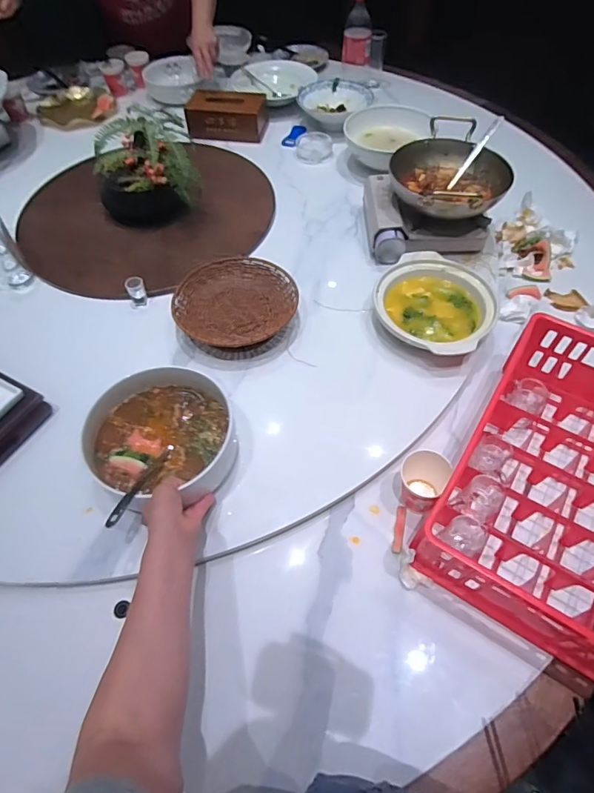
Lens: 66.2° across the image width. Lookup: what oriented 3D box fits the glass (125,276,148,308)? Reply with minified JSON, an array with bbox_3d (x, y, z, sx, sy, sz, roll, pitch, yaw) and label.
[{"bbox_3d":[-0.334,-0.217,0.955,0.035,0.059,0.034,-21,59,-13],"label":"glass"}]

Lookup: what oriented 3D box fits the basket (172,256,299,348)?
[{"bbox_3d":[-0.122,-0.179,0.924,0.232,0.062,0.228,11,60,6],"label":"basket"}]

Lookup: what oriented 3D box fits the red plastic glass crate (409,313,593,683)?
[{"bbox_3d":[0.426,0.122,0.685,0.323,0.147,0.470,29,62,18],"label":"red plastic glass crate"}]

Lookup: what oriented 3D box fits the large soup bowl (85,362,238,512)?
[{"bbox_3d":[-0.213,0.049,0.736,0.221,0.083,0.242,0,57,0],"label":"large soup bowl"}]

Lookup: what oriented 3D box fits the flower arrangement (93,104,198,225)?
[{"bbox_3d":[-0.348,-0.513,1.052,0.216,0.231,0.246,-16,58,-10],"label":"flower arrangement"}]

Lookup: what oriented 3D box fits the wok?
[{"bbox_3d":[0.338,-0.489,0.996,0.254,0.087,0.276,10,60,5],"label":"wok"}]

